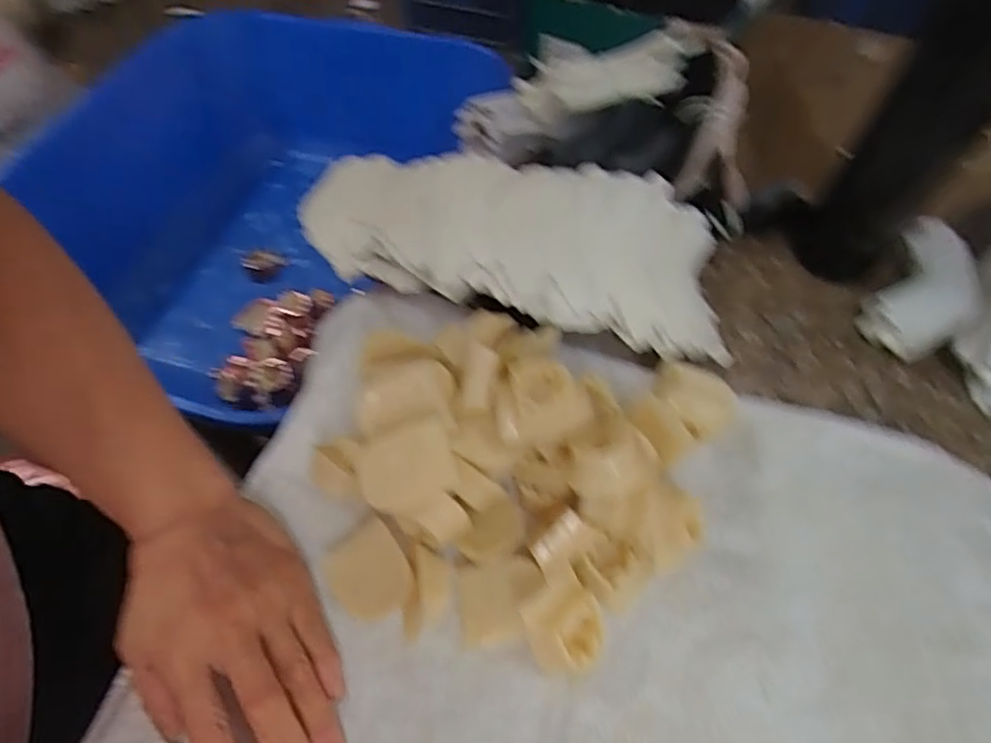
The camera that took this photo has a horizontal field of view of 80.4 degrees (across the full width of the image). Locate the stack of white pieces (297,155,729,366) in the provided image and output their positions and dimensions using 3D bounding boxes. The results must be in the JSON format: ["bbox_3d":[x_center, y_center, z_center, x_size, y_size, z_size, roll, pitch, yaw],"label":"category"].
[{"bbox_3d":[0.005,-0.093,0.430,0.314,0.053,0.143,10,57,7],"label":"stack of white pieces"}]

